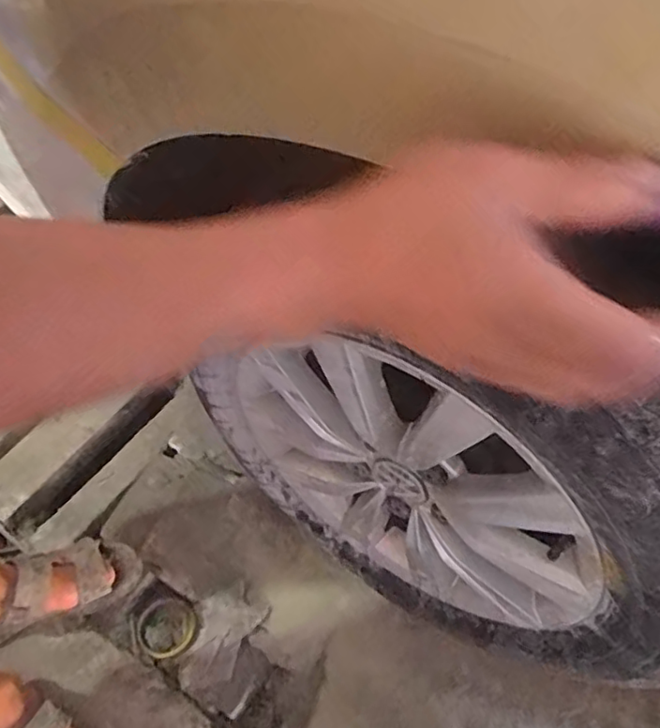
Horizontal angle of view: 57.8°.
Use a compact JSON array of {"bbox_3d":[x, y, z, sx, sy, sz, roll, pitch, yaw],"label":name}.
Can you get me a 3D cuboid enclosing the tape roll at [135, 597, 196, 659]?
[{"bbox_3d":[-0.243,0.385,0.878,0.081,0.020,0.090,-35,57,-22],"label":"tape roll"}]

